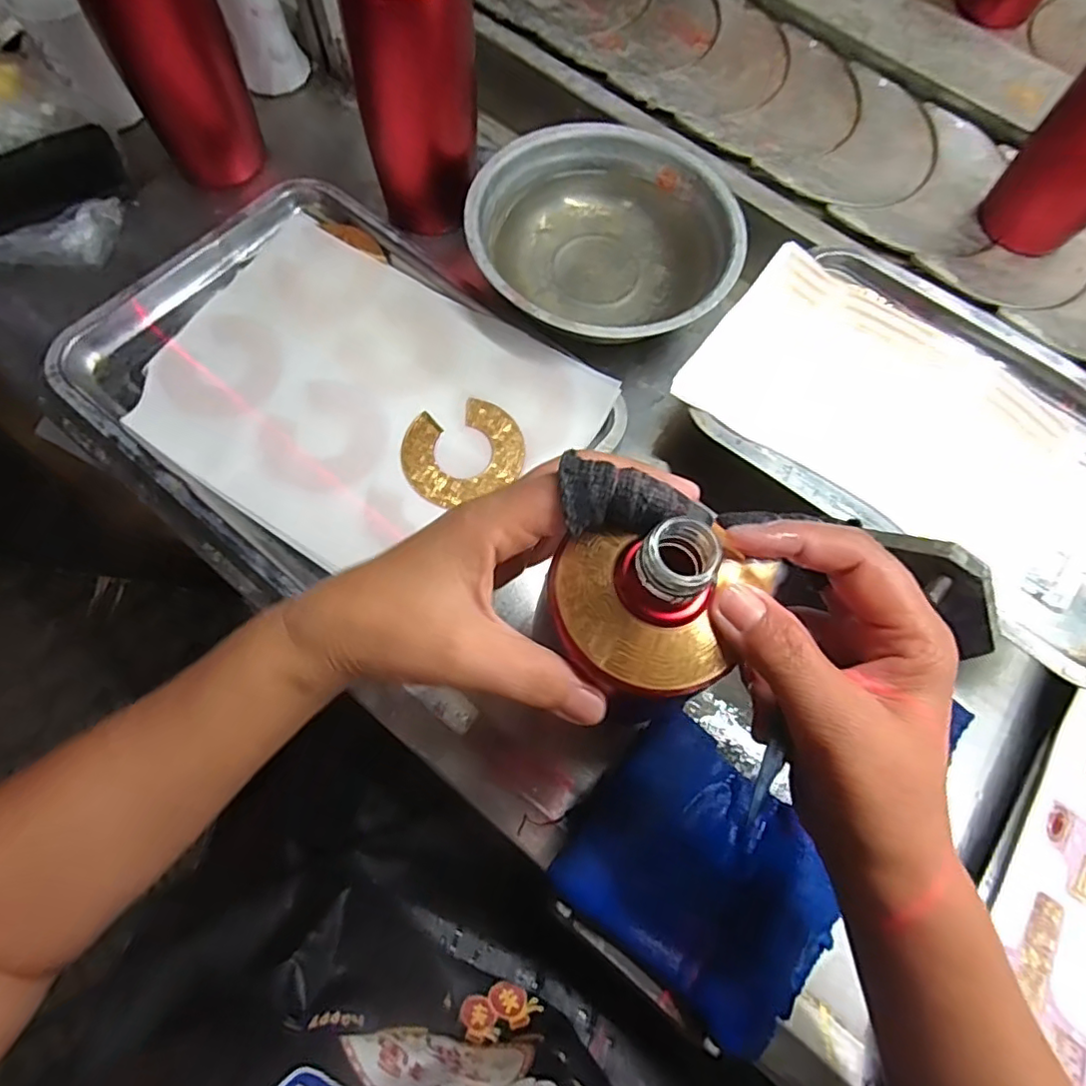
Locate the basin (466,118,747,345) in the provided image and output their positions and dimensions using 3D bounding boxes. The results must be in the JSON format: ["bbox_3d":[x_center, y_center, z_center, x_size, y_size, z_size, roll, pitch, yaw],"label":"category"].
[{"bbox_3d":[0.046,-0.232,0.458,0.191,0.043,0.191,1,72,-2],"label":"basin"}]

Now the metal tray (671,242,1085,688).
[{"bbox_3d":[0.262,-0.071,0.406,0.307,0.052,0.212,38,75,10],"label":"metal tray"}]

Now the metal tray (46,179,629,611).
[{"bbox_3d":[-0.153,-0.113,0.428,0.326,0.027,0.262,41,75,11],"label":"metal tray"}]

